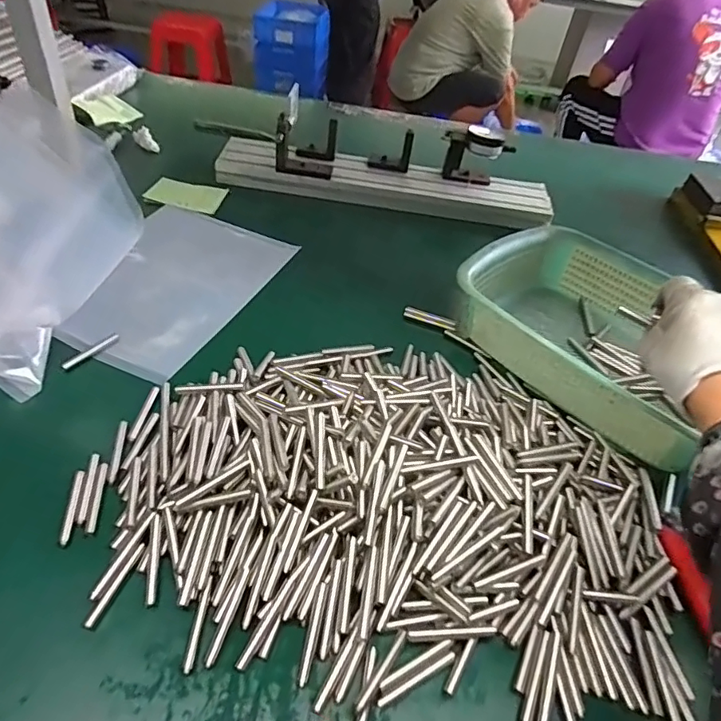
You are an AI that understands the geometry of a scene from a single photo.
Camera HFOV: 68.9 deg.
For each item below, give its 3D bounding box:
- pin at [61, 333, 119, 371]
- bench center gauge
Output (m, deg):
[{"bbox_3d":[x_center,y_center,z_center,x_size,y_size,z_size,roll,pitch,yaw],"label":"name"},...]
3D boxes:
[{"bbox_3d":[-0.253,-0.009,0.496,0.007,0.006,0.060,26,46,18],"label":"pin"},{"bbox_3d":[0.041,-0.288,0.761,0.483,0.101,0.098,8,44,-2],"label":"bench center gauge"}]

